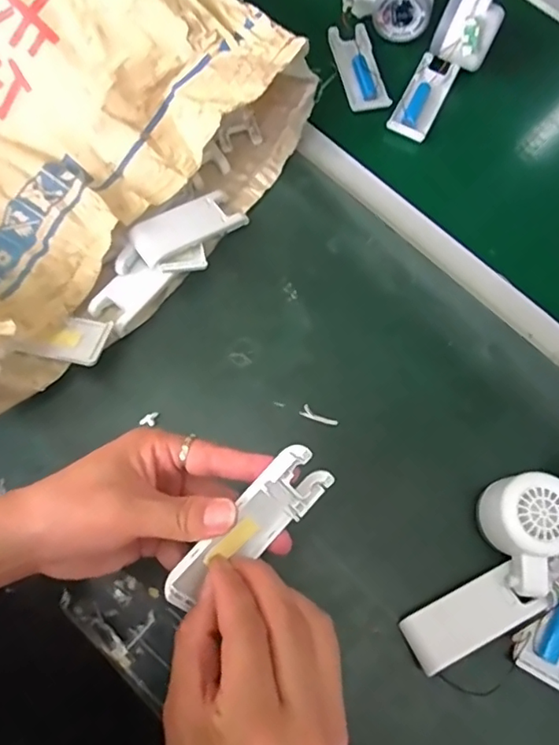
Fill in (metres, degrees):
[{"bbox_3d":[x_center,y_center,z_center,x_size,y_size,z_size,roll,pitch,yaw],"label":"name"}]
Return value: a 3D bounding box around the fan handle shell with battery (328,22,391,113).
[{"bbox_3d":[0.081,-0.309,0.560,0.043,0.015,0.100,-12,73,-6],"label":"fan handle shell with battery"}]

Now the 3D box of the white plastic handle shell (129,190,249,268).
[{"bbox_3d":[-0.077,-0.124,0.464,0.098,0.013,0.040,-31,74,-25],"label":"white plastic handle shell"}]

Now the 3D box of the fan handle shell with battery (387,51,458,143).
[{"bbox_3d":[0.147,-0.280,0.552,0.037,0.015,0.105,27,73,6],"label":"fan handle shell with battery"}]

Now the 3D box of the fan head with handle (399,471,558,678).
[{"bbox_3d":[0.157,0.147,0.399,0.068,0.041,0.157,36,87,11],"label":"fan head with handle"}]

